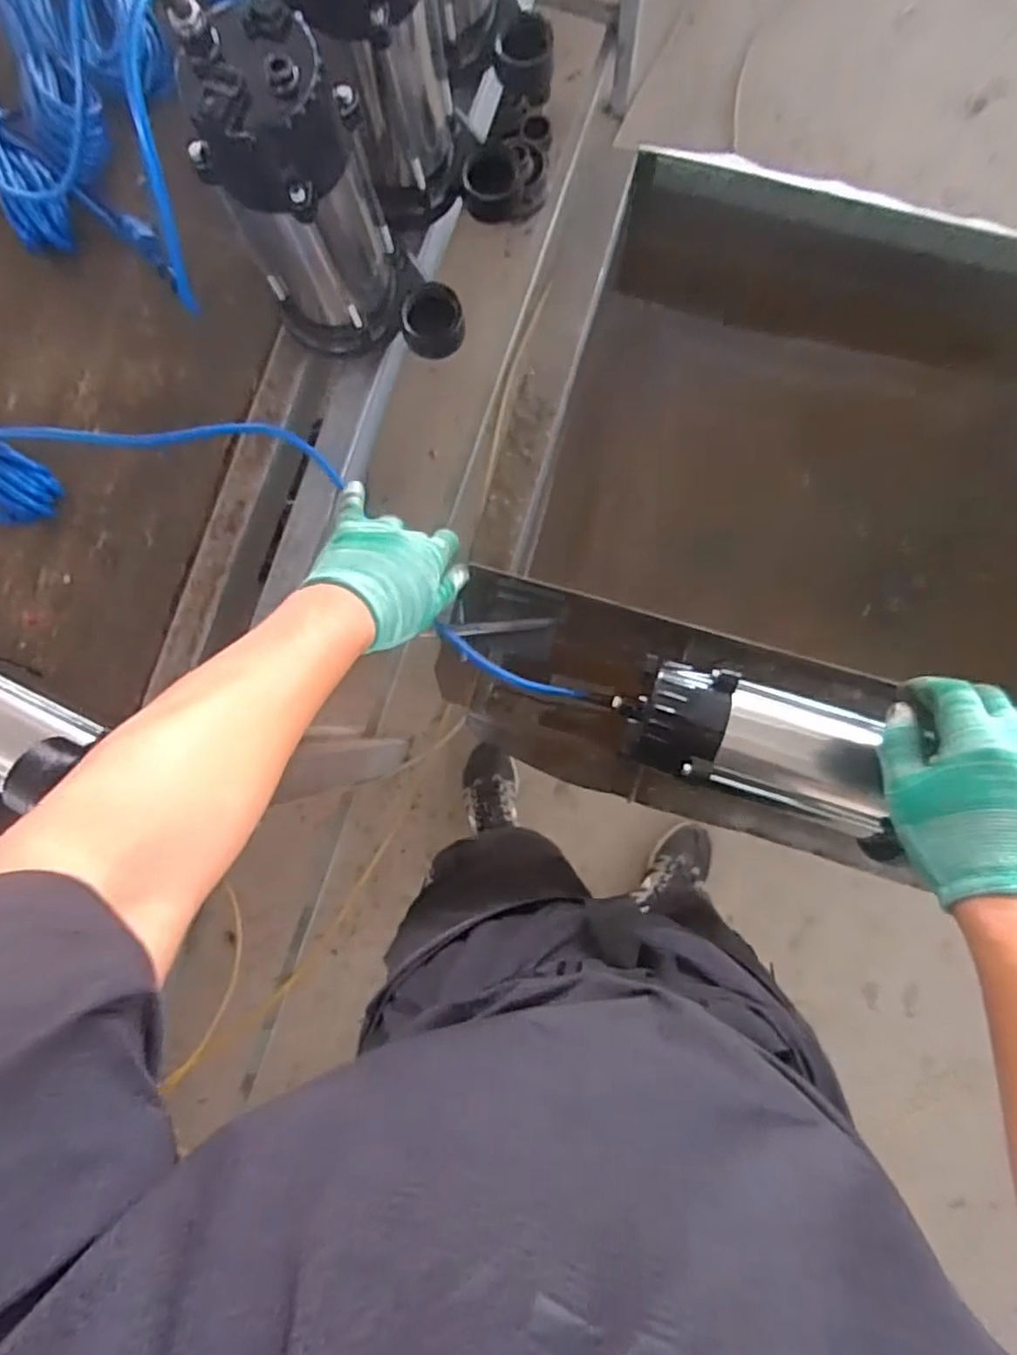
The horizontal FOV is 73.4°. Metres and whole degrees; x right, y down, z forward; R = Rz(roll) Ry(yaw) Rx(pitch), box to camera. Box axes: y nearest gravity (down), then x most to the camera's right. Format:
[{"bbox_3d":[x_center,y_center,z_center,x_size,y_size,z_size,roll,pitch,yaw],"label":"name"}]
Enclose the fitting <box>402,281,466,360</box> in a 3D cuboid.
[{"bbox_3d":[-0.066,-0.314,0.602,0.053,0.031,0.050,0,86,3],"label":"fitting"}]

